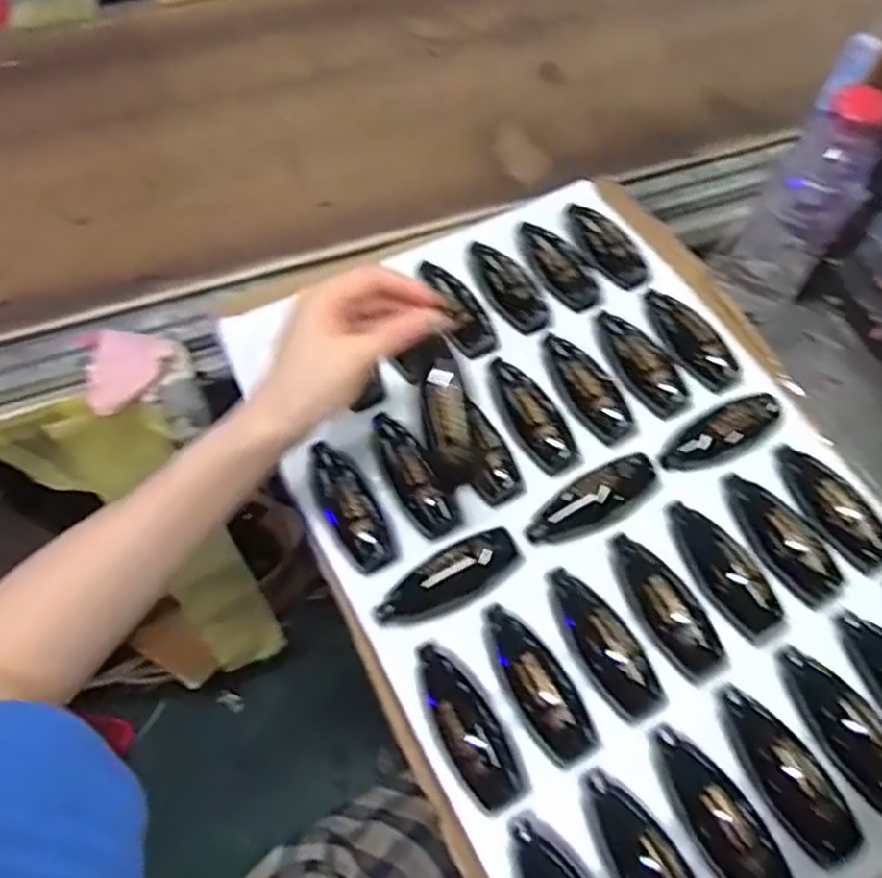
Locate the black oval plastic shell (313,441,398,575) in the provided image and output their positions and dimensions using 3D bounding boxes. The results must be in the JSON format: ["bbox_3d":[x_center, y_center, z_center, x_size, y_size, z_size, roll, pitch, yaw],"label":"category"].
[{"bbox_3d":[-0.065,0.043,0.515,0.037,0.025,0.102,-24,64,-13],"label":"black oval plastic shell"}]

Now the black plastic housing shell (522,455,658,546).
[{"bbox_3d":[0.107,0.041,0.517,0.101,0.014,0.039,-31,66,-17],"label":"black plastic housing shell"}]

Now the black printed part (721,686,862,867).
[{"bbox_3d":[0.202,0.194,0.433,0.039,0.012,0.100,-27,65,-15],"label":"black printed part"}]

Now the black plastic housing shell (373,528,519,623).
[{"bbox_3d":[0.004,0.091,0.493,0.100,0.016,0.035,-26,65,-14],"label":"black plastic housing shell"}]

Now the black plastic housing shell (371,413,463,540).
[{"bbox_3d":[-0.021,0.022,0.523,0.035,0.028,0.103,-26,65,-14],"label":"black plastic housing shell"}]

